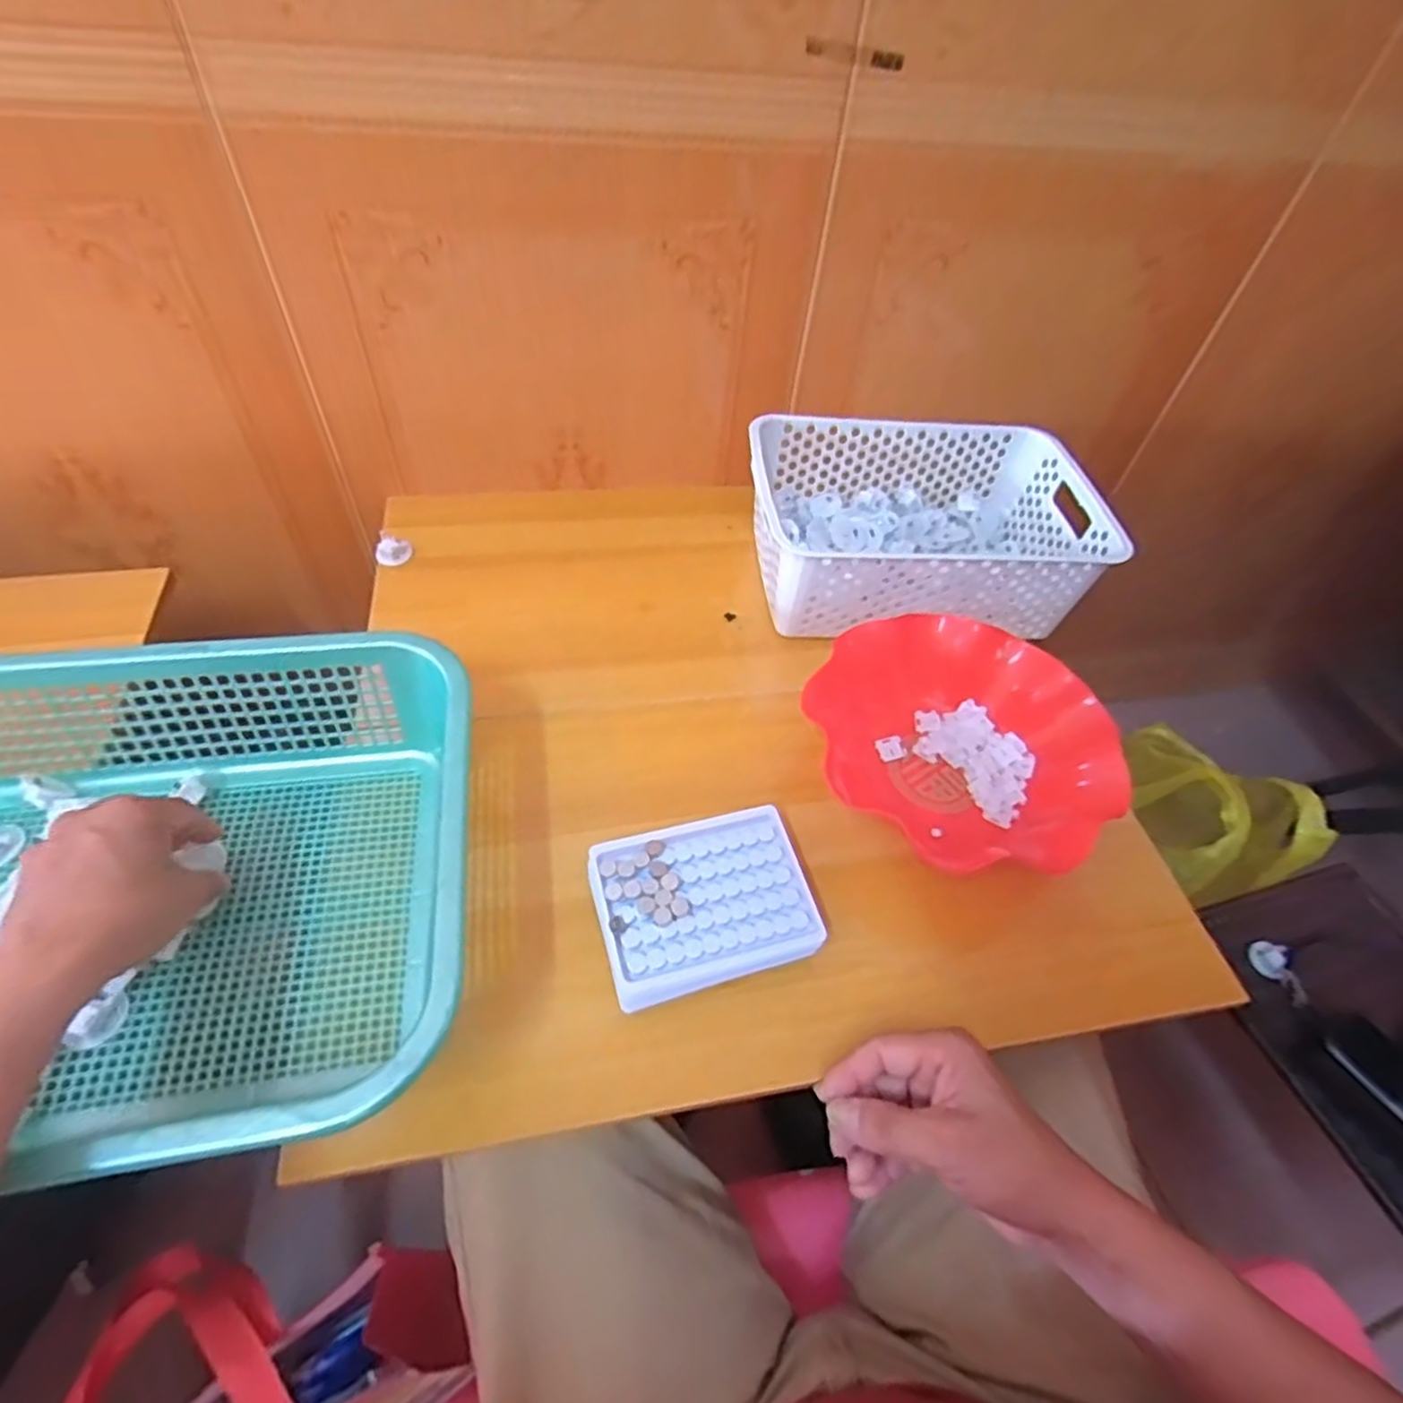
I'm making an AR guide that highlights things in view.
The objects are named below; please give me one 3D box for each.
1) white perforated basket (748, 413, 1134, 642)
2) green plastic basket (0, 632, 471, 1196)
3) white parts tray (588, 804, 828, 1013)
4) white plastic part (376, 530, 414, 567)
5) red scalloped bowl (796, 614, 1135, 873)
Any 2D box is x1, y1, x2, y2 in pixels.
[{"bbox_3d":[0.201,-0.167,0.676,0.307,0.100,0.199,-2,53,-7],"label":"white perforated basket"},{"bbox_3d":[-0.328,0.109,0.411,0.382,0.110,0.297,-5,53,-9],"label":"green plastic basket"},{"bbox_3d":[0.001,0.133,0.467,0.132,0.044,0.102,-11,55,-14],"label":"white parts tray"},{"bbox_3d":[-0.294,-0.146,0.679,0.032,0.021,0.027,-15,55,-16],"label":"white plastic part"},{"bbox_3d":[0.202,0.026,0.551,0.232,0.058,0.201,26,54,14],"label":"red scalloped bowl"}]

